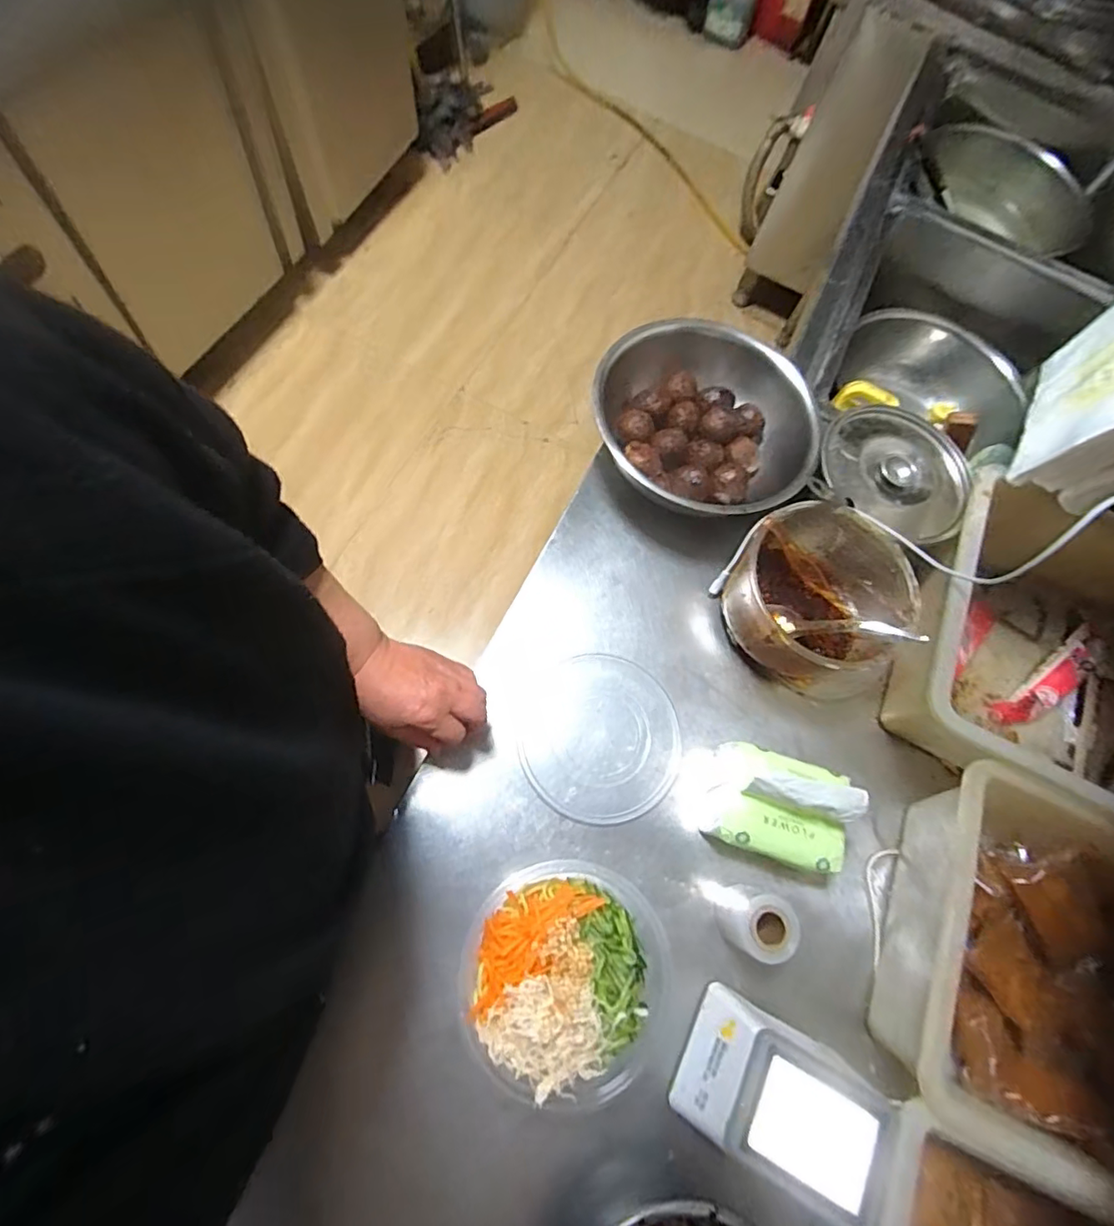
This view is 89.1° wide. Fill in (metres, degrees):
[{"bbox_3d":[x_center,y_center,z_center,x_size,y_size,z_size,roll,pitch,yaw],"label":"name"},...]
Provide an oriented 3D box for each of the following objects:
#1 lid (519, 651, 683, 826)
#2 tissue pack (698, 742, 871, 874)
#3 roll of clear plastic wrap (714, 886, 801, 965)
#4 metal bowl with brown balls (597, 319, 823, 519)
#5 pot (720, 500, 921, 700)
[{"bbox_3d":[0.044,0.126,0.581,0.161,0.004,0.162,3,69,-7],"label":"lid"},{"bbox_3d":[0.210,0.182,0.523,0.120,0.092,0.096,20,68,-1],"label":"tissue pack"},{"bbox_3d":[0.178,0.280,0.512,0.057,0.074,0.053,3,69,-7],"label":"roll of clear plastic wrap"},{"bbox_3d":[0.168,-0.222,0.676,0.244,0.088,0.260,3,69,-7],"label":"metal bowl with brown balls"},{"bbox_3d":[0.279,-0.011,0.610,0.179,0.110,0.171,3,69,-7],"label":"pot"}]

